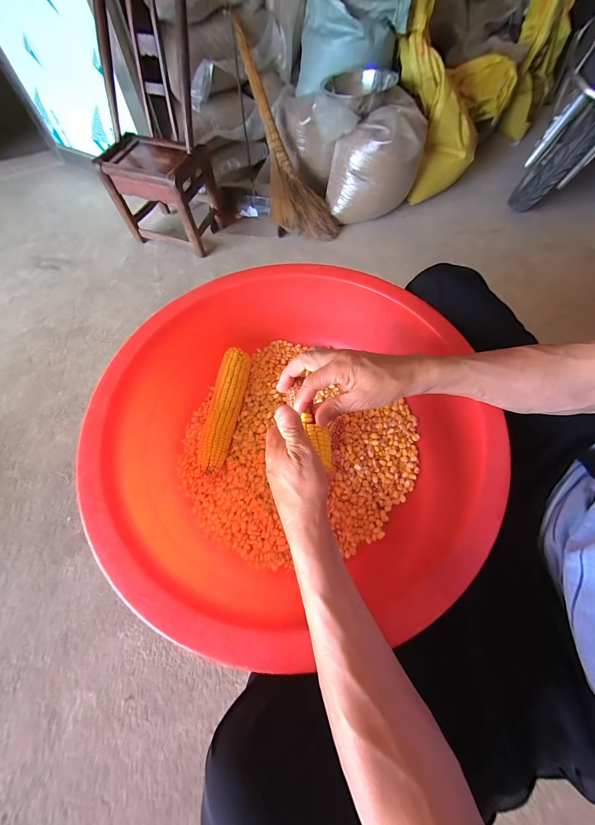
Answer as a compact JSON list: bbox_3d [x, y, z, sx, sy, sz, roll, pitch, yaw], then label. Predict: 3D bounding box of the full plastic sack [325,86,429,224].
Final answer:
[{"bbox_3d":[0.337,-1.084,1.182,0.361,0.358,0.321,16,64,7],"label":"full plastic sack"}]

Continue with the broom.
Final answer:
[{"bbox_3d":[-0.070,-1.106,1.145,0.264,0.102,0.759,-32,109,-14],"label":"broom"}]

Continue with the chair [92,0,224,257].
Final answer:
[{"bbox_3d":[-0.522,-0.987,0.976,0.415,0.618,0.319,17,66,8],"label":"chair"}]

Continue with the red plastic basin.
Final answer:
[{"bbox_3d":[-0.021,0.016,0.402,0.477,0.153,0.477,0,65,0],"label":"red plastic basin"}]

